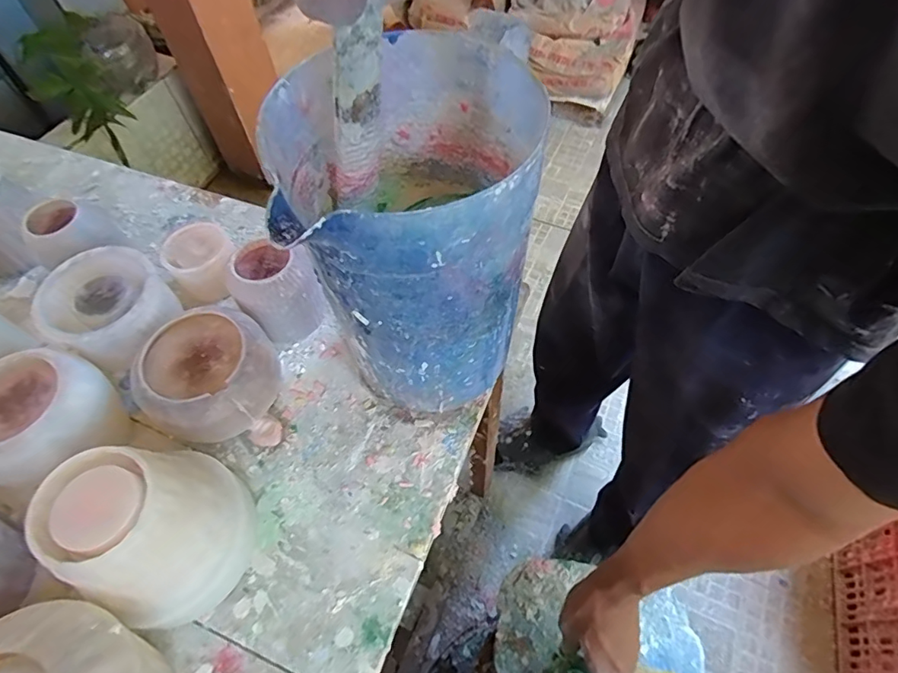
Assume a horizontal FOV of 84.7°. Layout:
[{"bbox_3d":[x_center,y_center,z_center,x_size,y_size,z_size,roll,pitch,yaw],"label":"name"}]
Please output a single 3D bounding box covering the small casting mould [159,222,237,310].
[{"bbox_3d":[-0.251,-0.070,0.503,0.074,0.057,0.072,-2,58,2],"label":"small casting mould"}]

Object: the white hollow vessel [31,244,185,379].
[{"bbox_3d":[-0.295,-0.018,0.447,0.105,0.077,0.097,32,65,21],"label":"white hollow vessel"}]

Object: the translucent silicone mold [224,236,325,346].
[{"bbox_3d":[-0.162,-0.042,0.461,0.067,0.077,0.071,-37,63,-18],"label":"translucent silicone mold"}]

